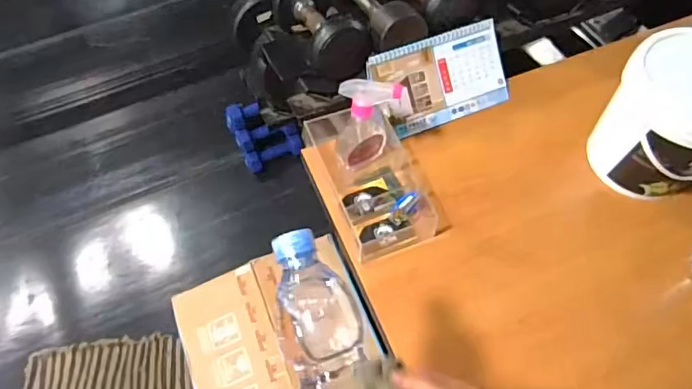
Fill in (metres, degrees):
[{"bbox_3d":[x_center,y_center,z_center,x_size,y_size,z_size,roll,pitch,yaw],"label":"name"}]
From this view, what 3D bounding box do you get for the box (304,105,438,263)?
[{"bbox_3d":[0.051,-0.036,0.844,0.151,0.106,0.246,-20,62,-10],"label":"box"}]

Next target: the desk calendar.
[{"bbox_3d":[0.173,-0.206,0.932,0.248,0.109,0.100,-22,59,-12],"label":"desk calendar"}]

